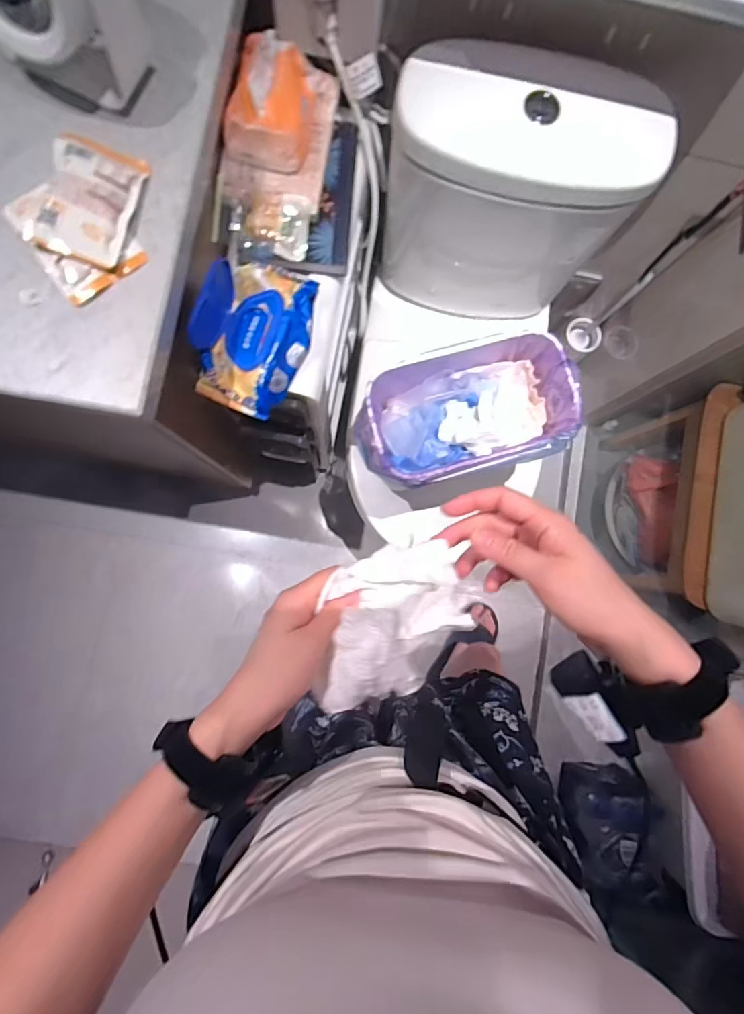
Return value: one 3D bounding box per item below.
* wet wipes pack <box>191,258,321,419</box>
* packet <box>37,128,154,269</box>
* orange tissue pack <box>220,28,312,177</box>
[{"bbox_3d":[-0.153,-0.225,0.625,0.134,0.077,0.196,23,84,-2],"label":"wet wipes pack"},{"bbox_3d":[-0.279,-0.303,0.485,0.085,0.034,0.125,12,85,-3],"label":"packet"},{"bbox_3d":[-0.126,-0.499,0.609,0.099,0.084,0.126,7,85,-3],"label":"orange tissue pack"}]

